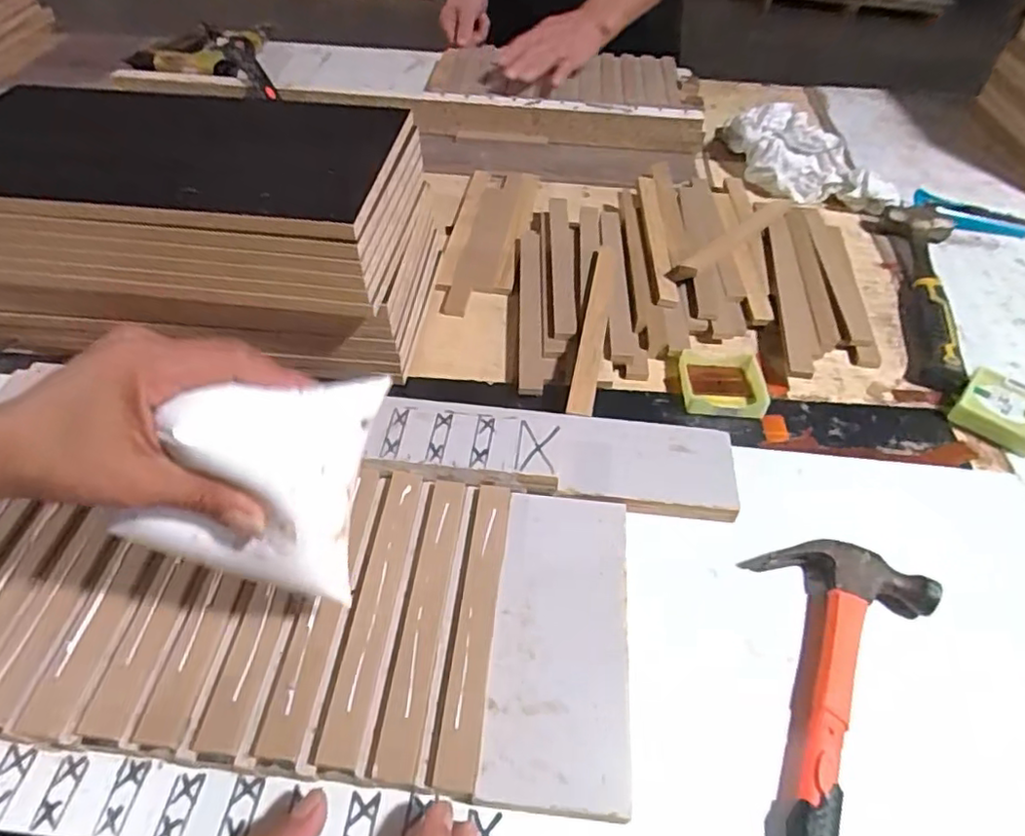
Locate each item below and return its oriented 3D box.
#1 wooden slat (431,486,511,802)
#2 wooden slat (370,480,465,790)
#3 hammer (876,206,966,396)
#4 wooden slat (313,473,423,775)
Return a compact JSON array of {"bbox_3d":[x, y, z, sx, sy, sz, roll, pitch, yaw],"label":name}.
[{"bbox_3d":[-0.021,0.119,0.372,0.022,0.007,0.185,6,50,2],"label":"wooden slat"},{"bbox_3d":[-0.052,0.115,0.373,0.023,0.005,0.183,6,50,2],"label":"wooden slat"},{"bbox_3d":[0.423,-0.136,0.649,0.072,0.025,0.290,19,52,12],"label":"hammer"},{"bbox_3d":[-0.082,0.109,0.377,0.023,0.011,0.182,5,50,2],"label":"wooden slat"}]

